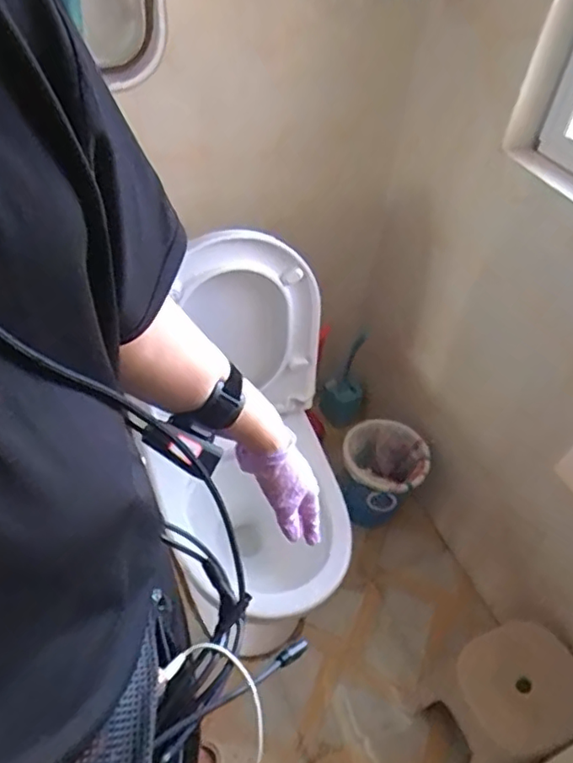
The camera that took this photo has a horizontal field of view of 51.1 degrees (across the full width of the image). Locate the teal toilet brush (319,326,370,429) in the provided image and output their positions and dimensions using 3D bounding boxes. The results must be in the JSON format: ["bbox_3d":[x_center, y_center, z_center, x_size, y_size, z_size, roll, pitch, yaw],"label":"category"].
[{"bbox_3d":[0.170,0.008,1.732,0.128,0.295,0.090,10,42,5],"label":"teal toilet brush"}]

